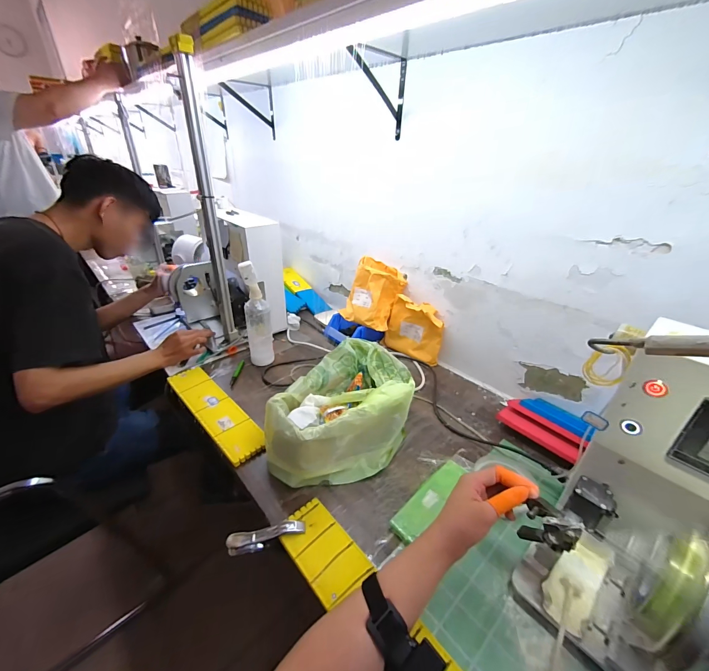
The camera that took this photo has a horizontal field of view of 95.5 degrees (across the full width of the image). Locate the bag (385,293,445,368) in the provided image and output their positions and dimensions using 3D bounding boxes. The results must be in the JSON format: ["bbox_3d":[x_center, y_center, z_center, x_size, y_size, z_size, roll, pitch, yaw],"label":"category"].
[{"bbox_3d":[0.172,-0.018,0.918,0.166,0.163,0.048,27,38,36],"label":"bag"}]

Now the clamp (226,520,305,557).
[{"bbox_3d":[-0.135,0.312,0.499,0.118,0.039,0.020,-15,32,-4],"label":"clamp"}]

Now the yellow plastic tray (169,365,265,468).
[{"bbox_3d":[-0.318,0.164,0.728,0.345,0.013,0.080,27,39,37],"label":"yellow plastic tray"}]

